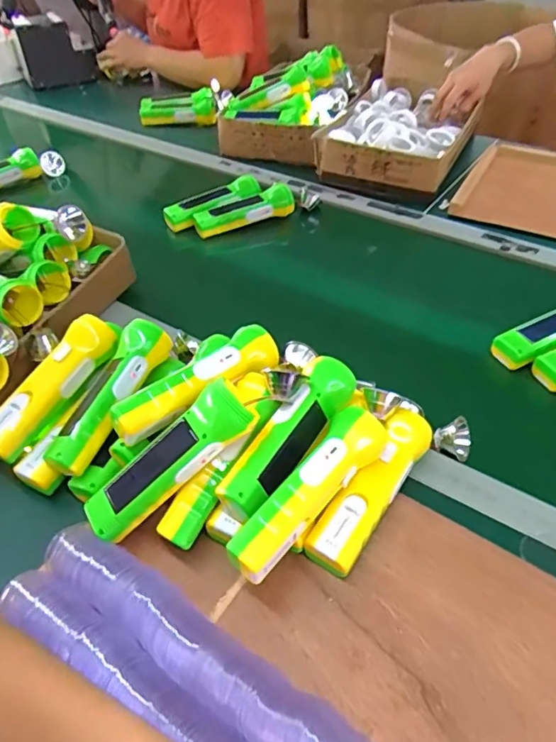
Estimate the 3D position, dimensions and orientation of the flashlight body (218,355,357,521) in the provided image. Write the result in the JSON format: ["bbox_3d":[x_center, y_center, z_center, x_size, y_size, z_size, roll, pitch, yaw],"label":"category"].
[{"bbox_3d":[0.010,0.057,0.463,0.049,0.055,0.167,24,50,25],"label":"flashlight body"}]

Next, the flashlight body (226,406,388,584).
[{"bbox_3d":[0.023,0.097,0.430,0.046,0.048,0.170,32,54,31],"label":"flashlight body"}]

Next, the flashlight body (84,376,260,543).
[{"bbox_3d":[-0.090,0.076,0.444,0.162,0.039,0.048,-41,50,0],"label":"flashlight body"}]

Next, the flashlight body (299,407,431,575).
[{"bbox_3d":[0.084,0.106,0.468,0.040,0.043,0.167,27,51,27],"label":"flashlight body"}]

